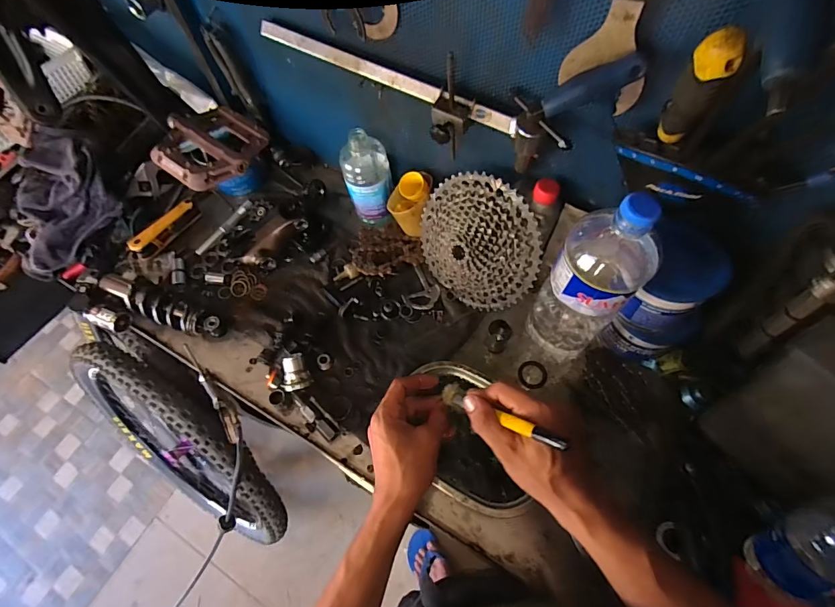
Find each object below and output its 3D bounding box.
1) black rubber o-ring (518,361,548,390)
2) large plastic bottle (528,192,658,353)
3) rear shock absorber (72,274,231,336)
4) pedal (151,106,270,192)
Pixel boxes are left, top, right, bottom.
[{"bbox_3d":[0.168,0.104,0.600,0.042,0.008,0.041,-1,64,3],"label":"black rubber o-ring"},{"bbox_3d":[0.194,-0.020,0.468,0.088,0.288,0.085,-1,64,3],"label":"large plastic bottle"},{"bbox_3d":[-0.413,0.023,0.637,0.213,0.057,0.078,19,67,12],"label":"rear shock absorber"},{"bbox_3d":[-0.237,-0.179,0.463,0.102,0.028,0.109,31,70,17],"label":"pedal"}]

